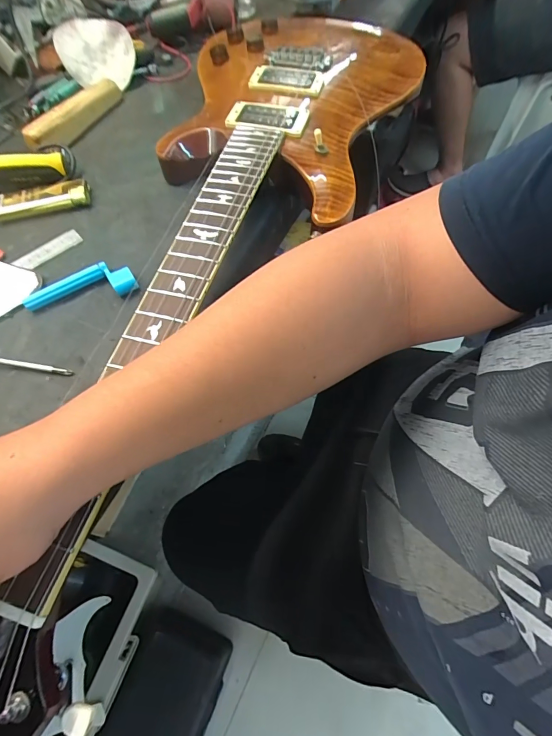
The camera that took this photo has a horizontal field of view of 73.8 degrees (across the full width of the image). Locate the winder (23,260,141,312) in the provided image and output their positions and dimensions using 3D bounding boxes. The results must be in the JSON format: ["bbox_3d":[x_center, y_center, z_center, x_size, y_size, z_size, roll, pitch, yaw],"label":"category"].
[{"bbox_3d":[-0.201,-0.087,0.384,0.109,0.016,0.036,-10,62,-3],"label":"winder"}]

